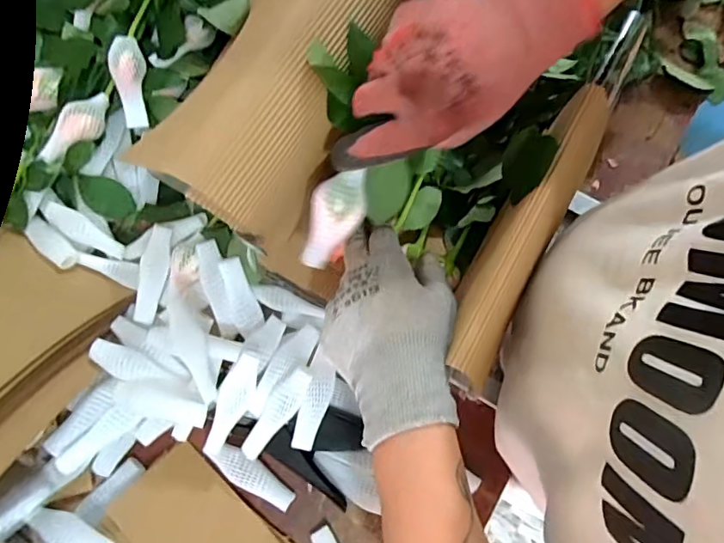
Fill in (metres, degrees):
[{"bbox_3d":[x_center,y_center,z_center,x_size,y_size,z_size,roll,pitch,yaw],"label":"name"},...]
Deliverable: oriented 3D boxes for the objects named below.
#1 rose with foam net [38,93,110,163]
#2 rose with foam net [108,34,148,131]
[{"bbox_3d":[-0.268,-0.135,0.464,0.029,0.025,0.081,29,79,8],"label":"rose with foam net"},{"bbox_3d":[-0.218,-0.178,0.464,0.026,0.024,0.080,-2,103,1],"label":"rose with foam net"}]

